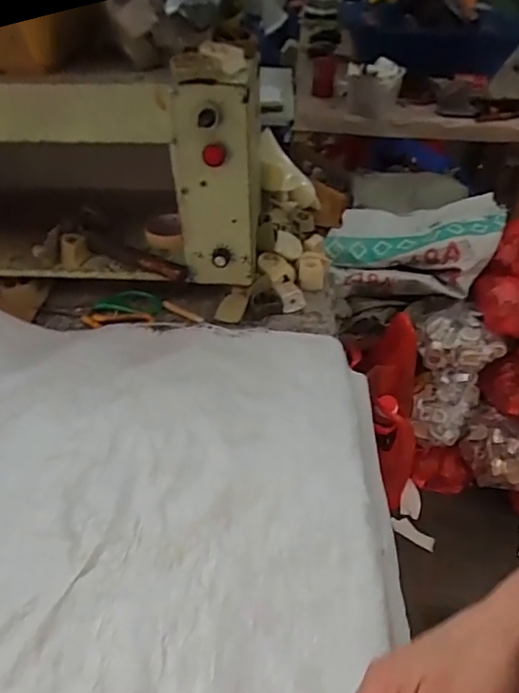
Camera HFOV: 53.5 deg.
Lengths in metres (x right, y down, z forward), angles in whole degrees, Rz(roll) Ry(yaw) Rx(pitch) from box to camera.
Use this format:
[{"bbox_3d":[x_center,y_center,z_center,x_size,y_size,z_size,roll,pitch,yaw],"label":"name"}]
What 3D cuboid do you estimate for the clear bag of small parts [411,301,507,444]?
[{"bbox_3d":[0.488,0.073,1.302,0.206,0.360,0.091,13,3,14],"label":"clear bag of small parts"}]

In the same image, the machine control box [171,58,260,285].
[{"bbox_3d":[-0.053,-0.254,0.741,0.110,0.266,0.193,2,41,0],"label":"machine control box"}]

